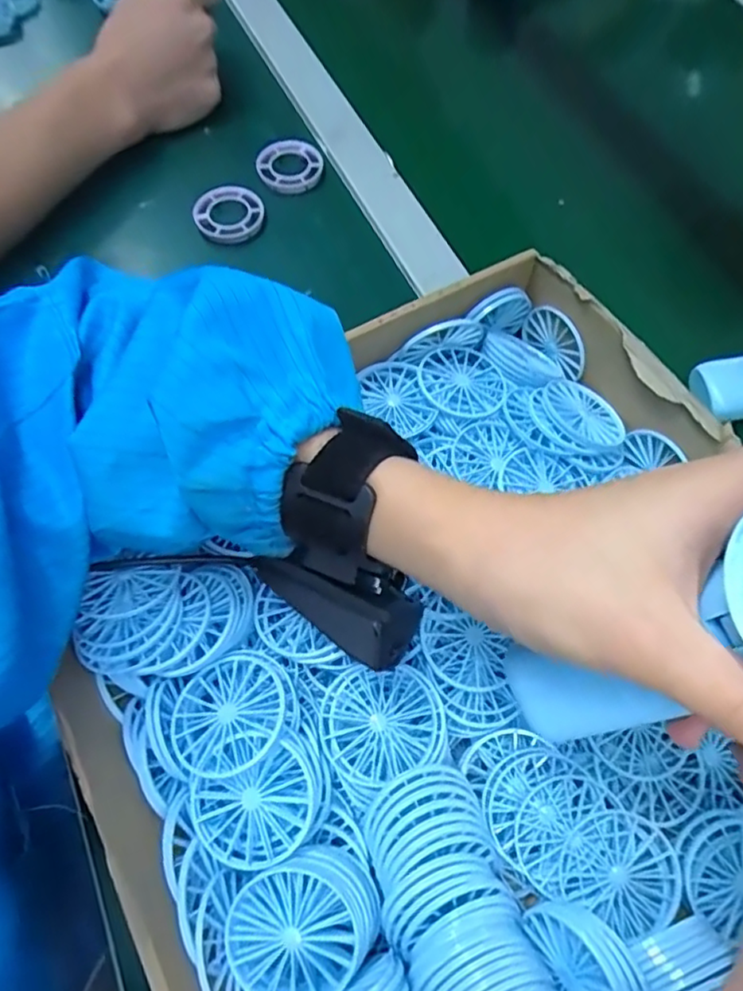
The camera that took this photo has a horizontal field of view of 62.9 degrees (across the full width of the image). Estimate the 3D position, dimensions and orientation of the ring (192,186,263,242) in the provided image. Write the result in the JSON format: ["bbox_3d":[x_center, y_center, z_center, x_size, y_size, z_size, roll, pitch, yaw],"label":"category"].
[{"bbox_3d":[-0.109,-0.216,0.464,0.052,0.011,0.050,0,67,0],"label":"ring"}]

